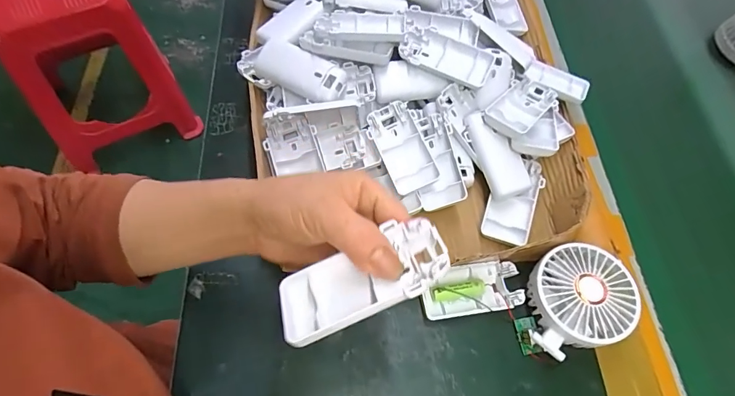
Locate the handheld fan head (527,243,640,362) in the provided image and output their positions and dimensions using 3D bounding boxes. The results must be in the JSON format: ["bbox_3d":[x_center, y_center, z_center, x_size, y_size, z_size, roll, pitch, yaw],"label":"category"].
[{"bbox_3d":[0.185,0.090,0.383,0.098,0.041,0.087,-13,63,-11],"label":"handheld fan head"}]

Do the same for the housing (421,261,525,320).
[{"bbox_3d":[0.096,0.085,0.396,0.096,0.018,0.045,-8,62,-9],"label":"housing"}]

